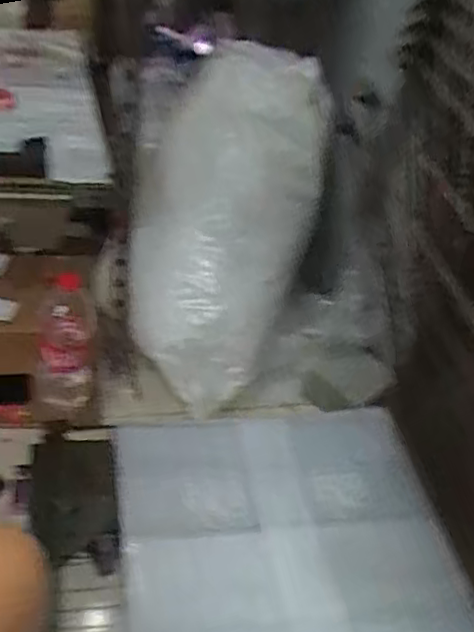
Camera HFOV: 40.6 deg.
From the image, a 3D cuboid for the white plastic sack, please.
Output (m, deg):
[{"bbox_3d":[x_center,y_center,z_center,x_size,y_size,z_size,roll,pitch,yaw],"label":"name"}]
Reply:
[{"bbox_3d":[-0.029,-0.180,1.286,0.341,0.155,0.708,13,91,6],"label":"white plastic sack"}]

